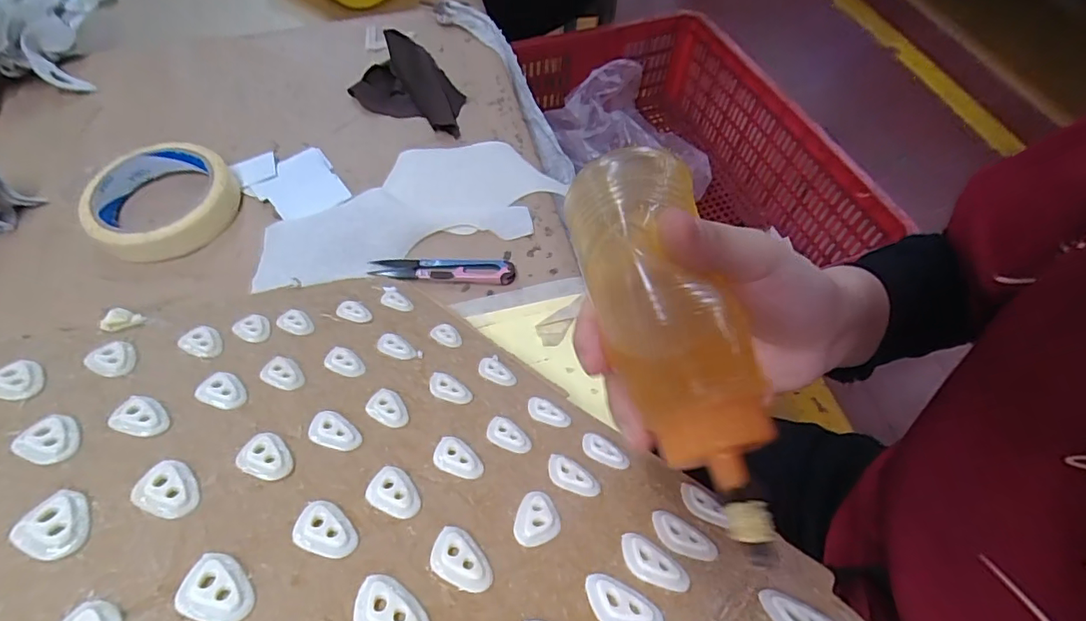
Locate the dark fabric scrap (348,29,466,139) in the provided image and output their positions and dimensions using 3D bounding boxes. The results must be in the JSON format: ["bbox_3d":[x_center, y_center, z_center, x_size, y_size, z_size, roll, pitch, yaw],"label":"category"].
[{"bbox_3d":[-0.113,-0.210,0.468,0.115,0.022,0.085,22,59,11],"label":"dark fabric scrap"}]

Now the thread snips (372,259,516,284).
[{"bbox_3d":[-0.071,-0.030,0.360,0.099,0.007,0.020,1,58,-2],"label":"thread snips"}]

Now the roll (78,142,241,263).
[{"bbox_3d":[-0.282,-0.082,0.378,0.097,0.028,0.097,1,58,-2],"label":"roll"}]

